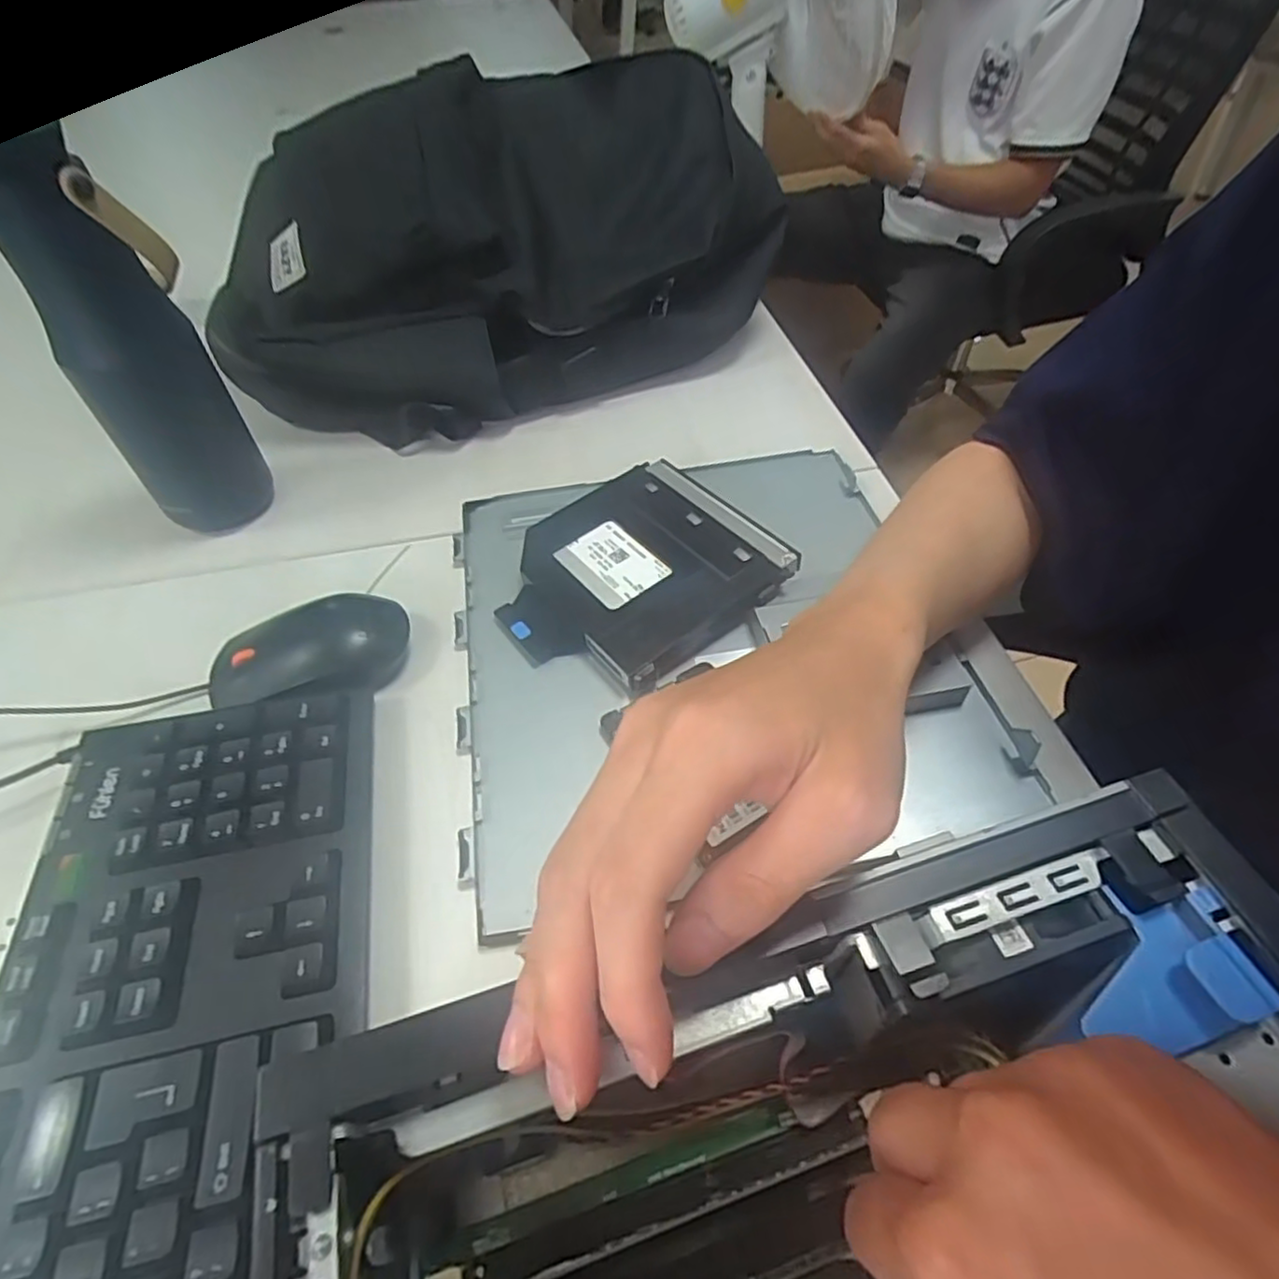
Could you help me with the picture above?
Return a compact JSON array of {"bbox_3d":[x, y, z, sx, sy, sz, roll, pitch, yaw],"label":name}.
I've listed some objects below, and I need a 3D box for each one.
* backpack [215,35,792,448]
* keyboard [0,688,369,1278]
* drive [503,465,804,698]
[{"bbox_3d":[-0.112,-0.318,0.543,0.431,0.180,0.235,-20,52,-14],"label":"backpack"},{"bbox_3d":[-0.169,0.202,0.208,0.131,0.032,0.426,-7,50,-3],"label":"keyboard"},{"bbox_3d":[-0.006,-0.041,0.402,0.150,0.027,0.132,-33,56,-22],"label":"drive"}]

